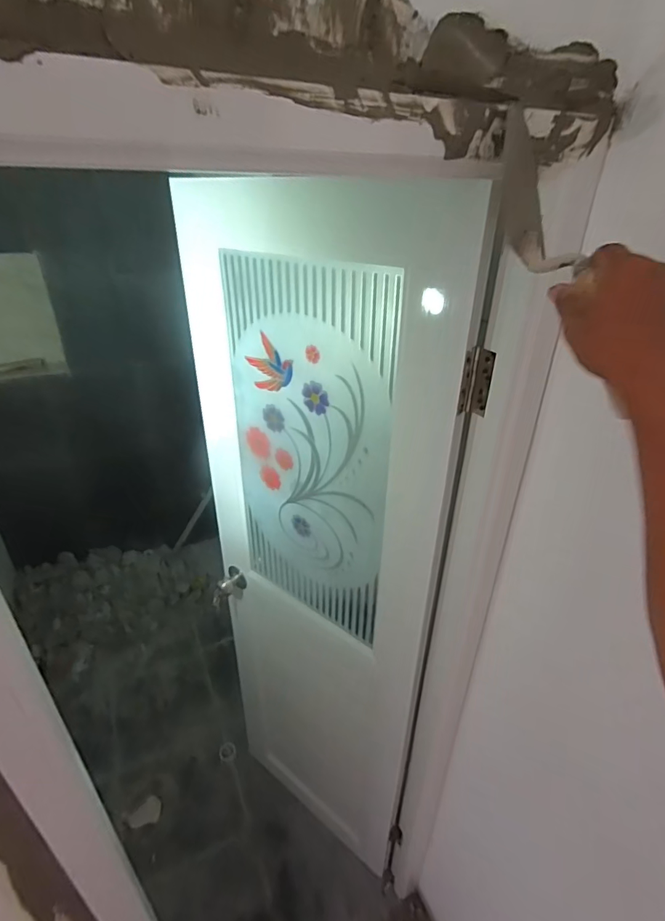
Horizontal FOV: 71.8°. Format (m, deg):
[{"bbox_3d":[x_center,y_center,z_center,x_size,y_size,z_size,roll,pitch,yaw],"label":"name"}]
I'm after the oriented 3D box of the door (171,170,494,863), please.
[{"bbox_3d":[-0.055,0.324,1.088,0.589,1.722,0.056,20,34,31],"label":"door"}]

